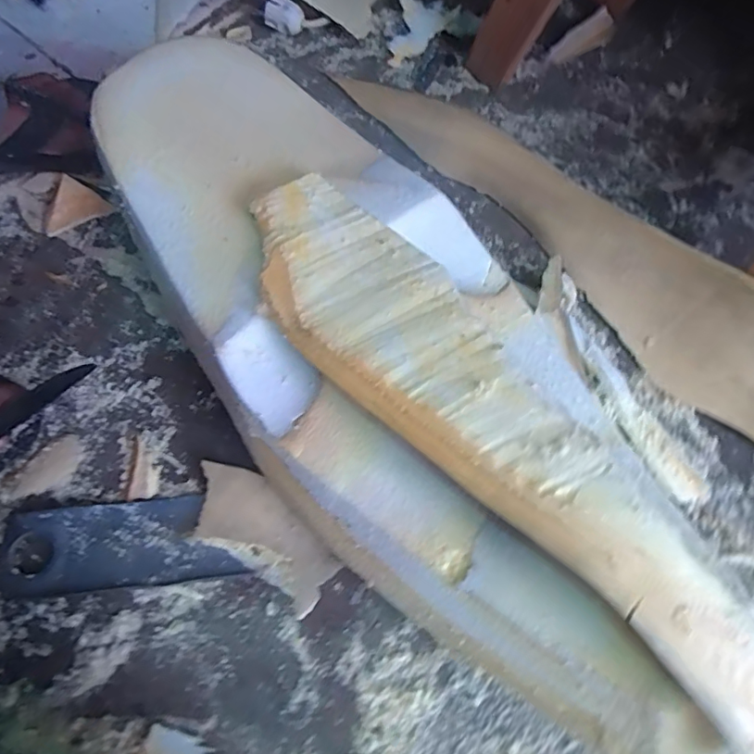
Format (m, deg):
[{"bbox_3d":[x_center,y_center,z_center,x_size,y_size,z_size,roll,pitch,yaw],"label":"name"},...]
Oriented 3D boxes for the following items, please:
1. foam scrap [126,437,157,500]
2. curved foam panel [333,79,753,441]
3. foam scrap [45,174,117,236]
[{"bbox_3d":[-0.220,0.088,0.495,0.023,0.007,0.056,0,73,-2],"label":"foam scrap"},{"bbox_3d":[0.225,-0.143,0.548,0.640,0.067,0.106,43,76,11],"label":"curved foam panel"},{"bbox_3d":[-0.330,-0.179,0.566,0.057,0.023,0.062,29,74,7],"label":"foam scrap"}]

